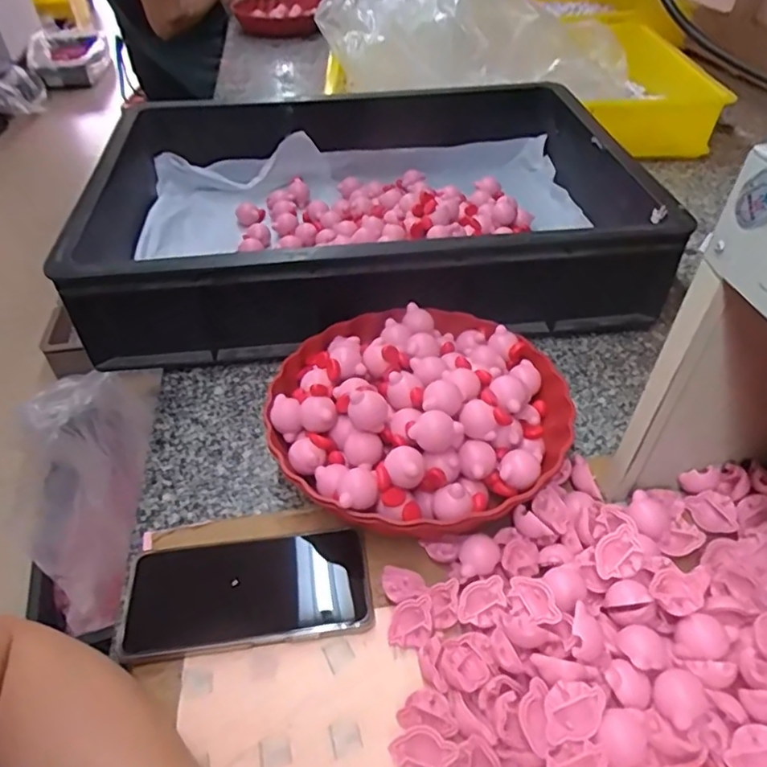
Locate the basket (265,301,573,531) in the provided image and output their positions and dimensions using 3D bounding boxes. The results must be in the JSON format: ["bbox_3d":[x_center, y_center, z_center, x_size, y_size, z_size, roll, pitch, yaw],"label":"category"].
[{"bbox_3d":[0.029,0.018,0.483,0.234,0.080,0.225,-1,44,1],"label":"basket"}]

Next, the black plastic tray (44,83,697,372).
[{"bbox_3d":[-0.025,-0.212,0.705,0.582,0.130,0.444,-8,44,-5],"label":"black plastic tray"}]

